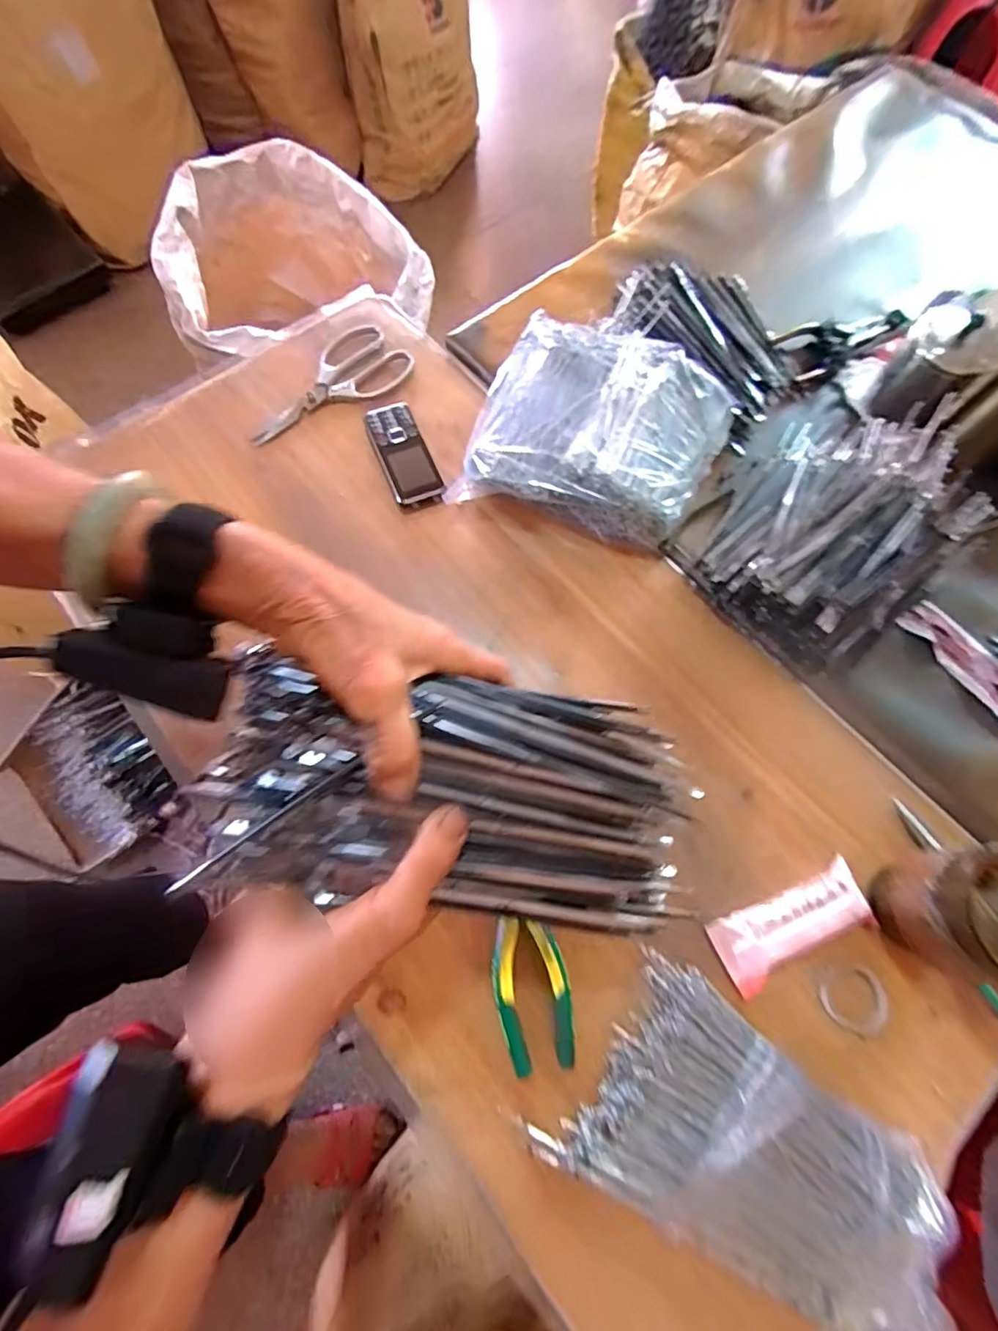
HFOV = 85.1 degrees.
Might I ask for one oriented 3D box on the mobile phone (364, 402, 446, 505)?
[{"bbox_3d":[-0.099,-0.221,0.566,0.051,0.011,0.122,-21,72,-9],"label":"mobile phone"}]

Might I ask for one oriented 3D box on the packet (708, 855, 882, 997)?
[{"bbox_3d":[0.231,0.203,0.423,0.125,0.027,0.053,-23,73,-10],"label":"packet"}]

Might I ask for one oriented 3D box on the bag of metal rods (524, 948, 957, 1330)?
[{"bbox_3d":[0.175,0.342,0.367,0.249,0.039,0.154,36,73,10],"label":"bag of metal rods"}]

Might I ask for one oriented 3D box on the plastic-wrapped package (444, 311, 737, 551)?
[{"bbox_3d":[0.100,-0.233,0.541,0.238,0.073,0.217,18,71,4],"label":"plastic-wrapped package"}]

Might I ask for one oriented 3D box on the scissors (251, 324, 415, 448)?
[{"bbox_3d":[-0.193,-0.312,0.595,0.193,0.007,0.092,-32,75,-12],"label":"scissors"}]

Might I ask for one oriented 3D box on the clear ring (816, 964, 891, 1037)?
[{"bbox_3d":[0.274,0.255,0.415,0.047,0.011,0.048,1,70,-2],"label":"clear ring"}]

